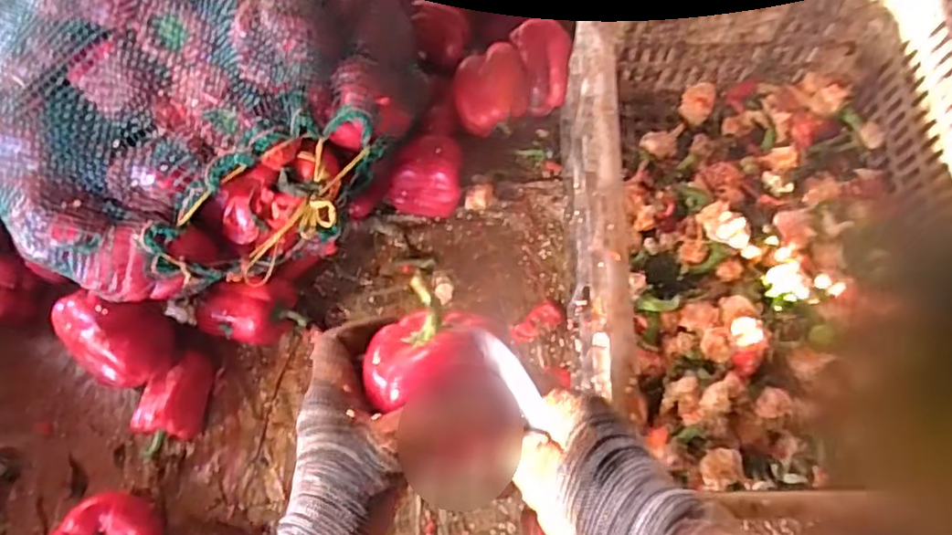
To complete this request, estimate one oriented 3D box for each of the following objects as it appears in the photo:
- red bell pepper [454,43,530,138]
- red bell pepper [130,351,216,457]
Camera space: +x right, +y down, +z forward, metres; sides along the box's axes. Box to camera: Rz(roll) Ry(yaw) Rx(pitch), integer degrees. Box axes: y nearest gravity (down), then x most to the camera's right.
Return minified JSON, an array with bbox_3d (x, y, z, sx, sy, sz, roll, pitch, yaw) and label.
[{"bbox_3d":[0.020,-0.208,0.815,0.086,0.081,0.083,-2,70,5],"label":"red bell pepper"},{"bbox_3d":[-0.333,0.149,0.742,0.059,0.059,0.114,6,71,8],"label":"red bell pepper"}]

